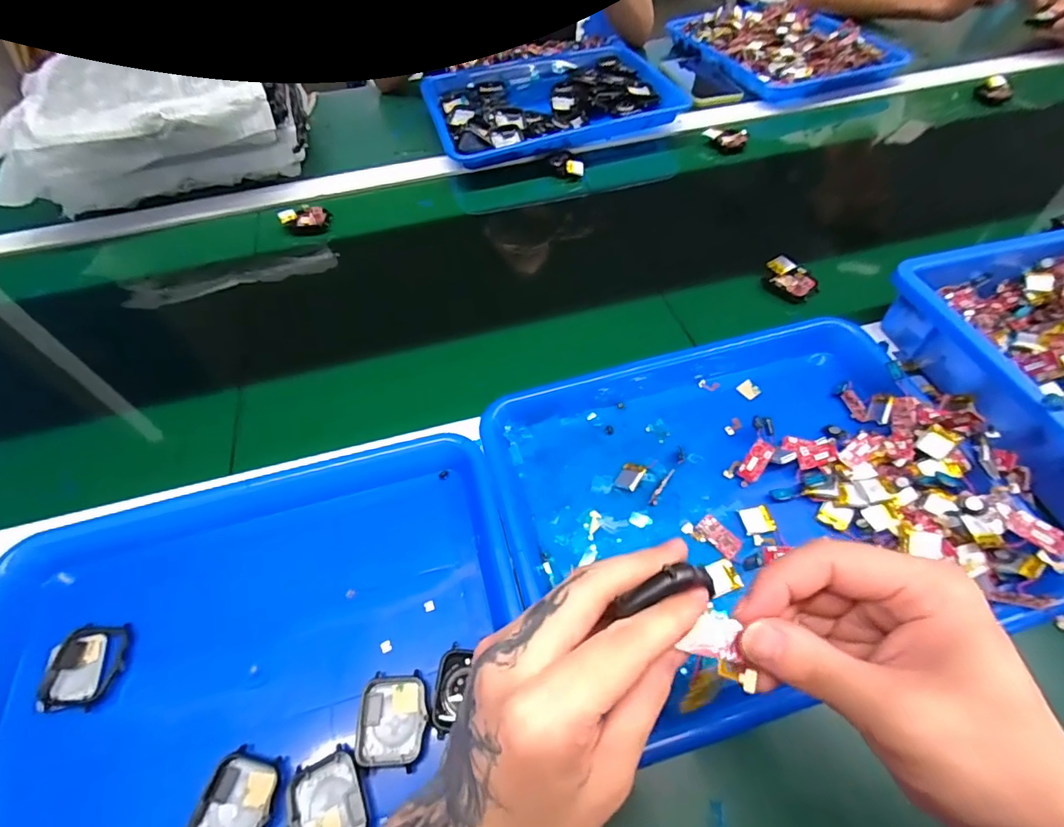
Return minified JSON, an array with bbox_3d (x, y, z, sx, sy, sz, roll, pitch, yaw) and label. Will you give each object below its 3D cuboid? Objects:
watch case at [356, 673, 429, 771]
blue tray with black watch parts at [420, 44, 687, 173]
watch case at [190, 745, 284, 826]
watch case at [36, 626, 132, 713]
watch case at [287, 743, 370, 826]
[{"bbox_3d":[-0.079,0.175,0.284,0.038,0.008,0.045,-1,55,2],"label":"watch case"},{"bbox_3d":[0.019,-0.442,0.693,0.322,0.034,0.234,-17,56,-9],"label":"blue tray with black watch parts"},{"bbox_3d":[-0.157,0.209,0.264,0.037,0.011,0.047,6,56,6],"label":"watch case"},{"bbox_3d":[-0.278,0.156,0.308,0.040,0.011,0.046,-6,55,-2],"label":"watch case"},{"bbox_3d":[-0.107,0.209,0.262,0.037,0.007,0.047,-21,57,-12],"label":"watch case"}]

